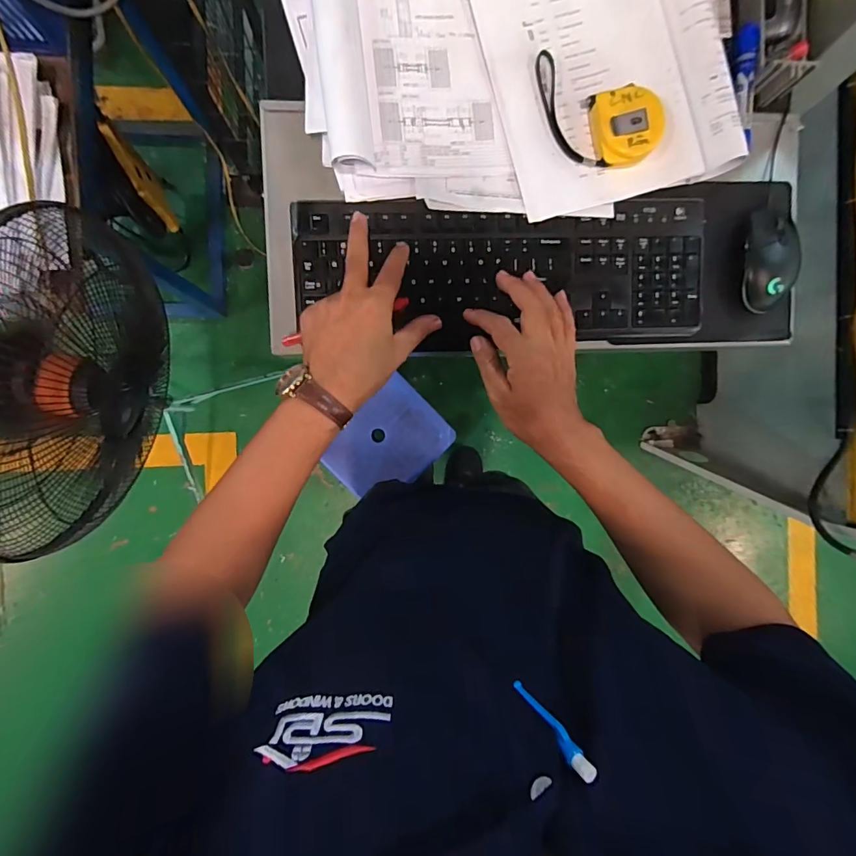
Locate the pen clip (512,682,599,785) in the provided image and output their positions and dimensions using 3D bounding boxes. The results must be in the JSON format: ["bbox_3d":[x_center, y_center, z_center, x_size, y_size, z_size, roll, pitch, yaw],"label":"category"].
[{"bbox_3d":[0.059,0.142,0.216,0.007,0.053,0.007,39,88,-31],"label":"pen clip"}]

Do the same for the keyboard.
[{"bbox_3d":[0.083,-0.169,0.490,0.443,0.024,0.161,1,91,-5],"label":"keyboard"}]

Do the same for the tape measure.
[{"bbox_3d":[0.168,-0.322,0.458,0.140,0.031,0.083,24,89,-5],"label":"tape measure"}]

